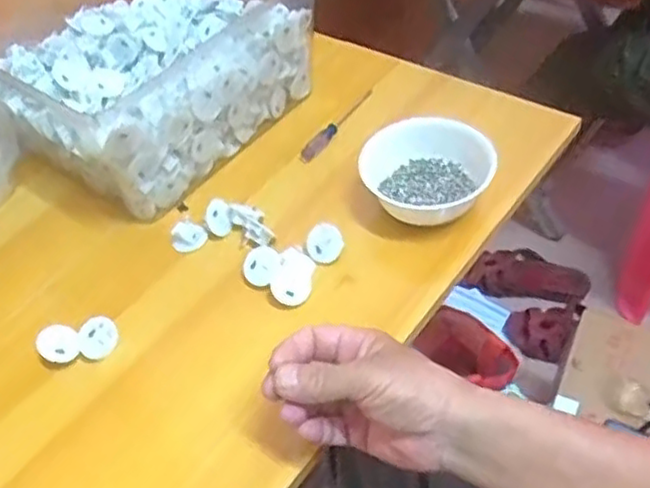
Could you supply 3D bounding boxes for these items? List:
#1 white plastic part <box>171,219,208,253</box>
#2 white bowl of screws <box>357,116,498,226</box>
[{"bbox_3d":[-0.123,-0.008,0.624,0.032,0.007,0.029,-18,95,-2],"label":"white plastic part"},{"bbox_3d":[0.094,-0.061,0.616,0.102,0.051,0.114,-15,50,-7],"label":"white bowl of screws"}]

